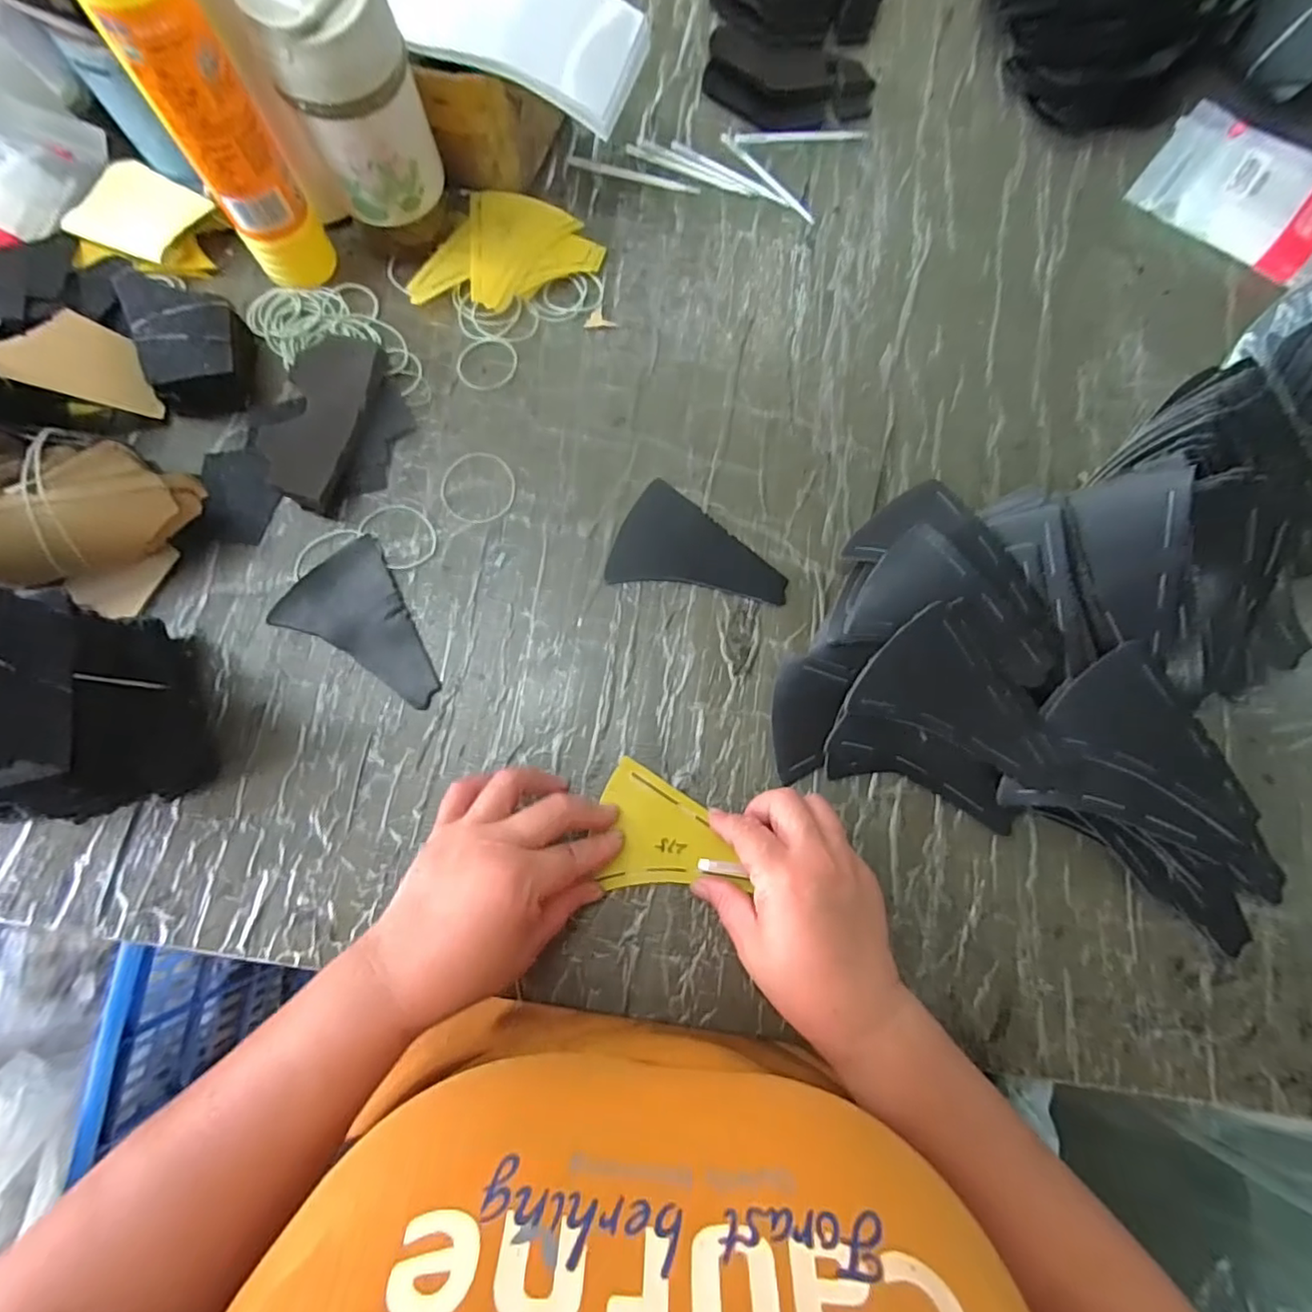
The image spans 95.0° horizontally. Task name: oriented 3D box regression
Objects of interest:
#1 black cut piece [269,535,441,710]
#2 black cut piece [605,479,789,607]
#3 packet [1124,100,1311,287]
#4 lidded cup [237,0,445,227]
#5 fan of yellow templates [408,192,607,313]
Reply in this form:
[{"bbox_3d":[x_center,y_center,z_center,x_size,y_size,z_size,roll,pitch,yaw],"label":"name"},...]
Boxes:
[{"bbox_3d":[-0.196,-0.014,0.407,0.079,0.005,0.123,-39,80,-9],"label":"black cut piece"},{"bbox_3d":[0.032,-0.083,0.431,0.123,0.004,0.077,7,77,1],"label":"black cut piece"},{"bbox_3d":[0.489,-0.378,0.494,0.162,0.035,0.104,44,80,9],"label":"packet"},{"bbox_3d":[-0.192,-0.361,0.387,0.074,0.124,0.077,0,77,-2],"label":"lidded cup"},{"bbox_3d":[-0.113,-0.318,0.474,0.133,0.014,0.109,8,77,1],"label":"fan of yellow templates"}]

